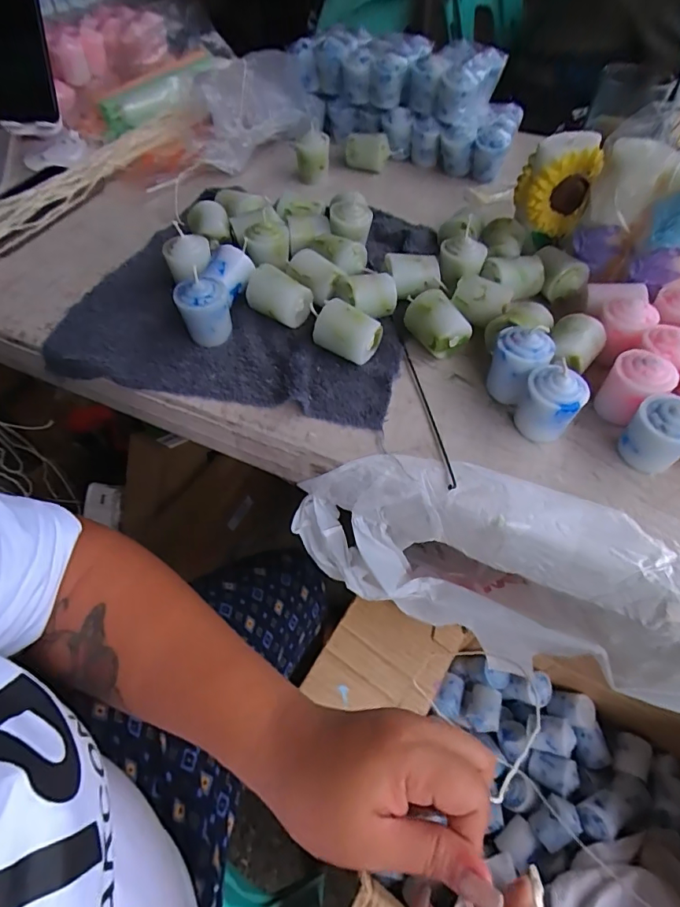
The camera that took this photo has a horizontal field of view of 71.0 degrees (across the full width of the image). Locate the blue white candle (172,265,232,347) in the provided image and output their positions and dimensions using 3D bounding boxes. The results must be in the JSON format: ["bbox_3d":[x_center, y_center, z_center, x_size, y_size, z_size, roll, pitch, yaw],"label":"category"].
[{"bbox_3d":[-0.105,-0.111,0.372,0.037,0.045,0.032,-16,55,-9],"label":"blue white candle"}]

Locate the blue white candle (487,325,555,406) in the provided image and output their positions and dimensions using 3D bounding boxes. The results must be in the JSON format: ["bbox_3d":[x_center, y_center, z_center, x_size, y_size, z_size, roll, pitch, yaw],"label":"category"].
[{"bbox_3d":[0.123,-0.059,0.334,0.035,0.050,0.040,26,59,20],"label":"blue white candle"}]

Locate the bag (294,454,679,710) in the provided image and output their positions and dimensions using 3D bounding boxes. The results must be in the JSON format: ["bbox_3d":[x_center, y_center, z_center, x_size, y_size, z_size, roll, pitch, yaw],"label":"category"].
[{"bbox_3d":[0.134,0.097,0.365,0.327,0.189,0.082,19,57,15],"label":"bag"}]

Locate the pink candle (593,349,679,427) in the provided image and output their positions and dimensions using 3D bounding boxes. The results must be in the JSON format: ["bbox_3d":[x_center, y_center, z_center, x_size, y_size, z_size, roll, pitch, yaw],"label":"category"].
[{"bbox_3d":[0.198,-0.042,0.324,0.036,0.046,0.041,35,63,24],"label":"pink candle"}]

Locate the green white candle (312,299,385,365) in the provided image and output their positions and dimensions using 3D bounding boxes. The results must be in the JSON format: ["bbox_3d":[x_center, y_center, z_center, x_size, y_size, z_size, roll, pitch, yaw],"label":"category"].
[{"bbox_3d":[0.005,-0.093,0.363,0.044,0.033,0.028,23,58,18],"label":"green white candle"}]

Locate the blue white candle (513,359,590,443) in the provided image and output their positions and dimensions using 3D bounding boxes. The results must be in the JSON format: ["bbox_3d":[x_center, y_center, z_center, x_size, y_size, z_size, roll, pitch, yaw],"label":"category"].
[{"bbox_3d":[0.140,-0.033,0.318,0.036,0.045,0.033,-1,54,2],"label":"blue white candle"}]

